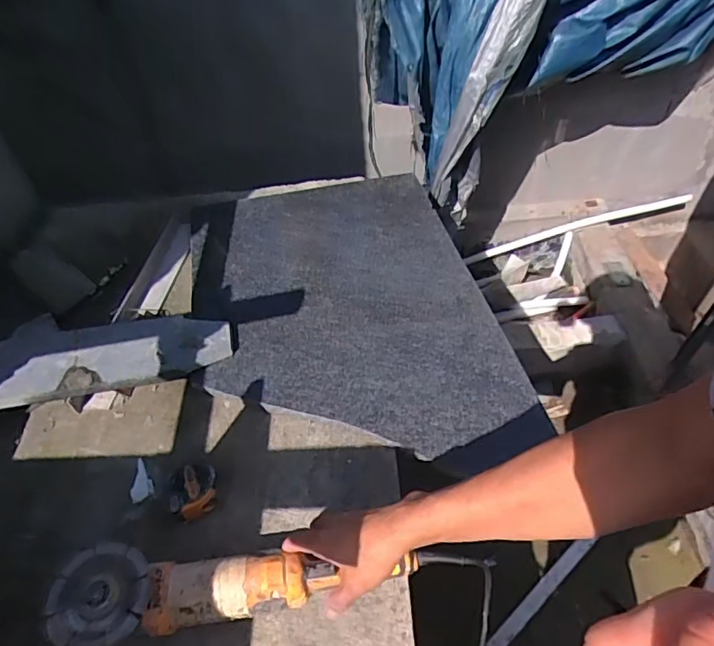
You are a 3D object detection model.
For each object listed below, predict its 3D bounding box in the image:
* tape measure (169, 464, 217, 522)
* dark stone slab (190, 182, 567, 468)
[{"bbox_3d":[-0.214,0.226,0.708,0.058,0.043,0.059,-3,46,3],"label":"tape measure"},{"bbox_3d":[-0.036,-0.053,0.960,0.496,0.032,0.697,-11,46,-6],"label":"dark stone slab"}]

